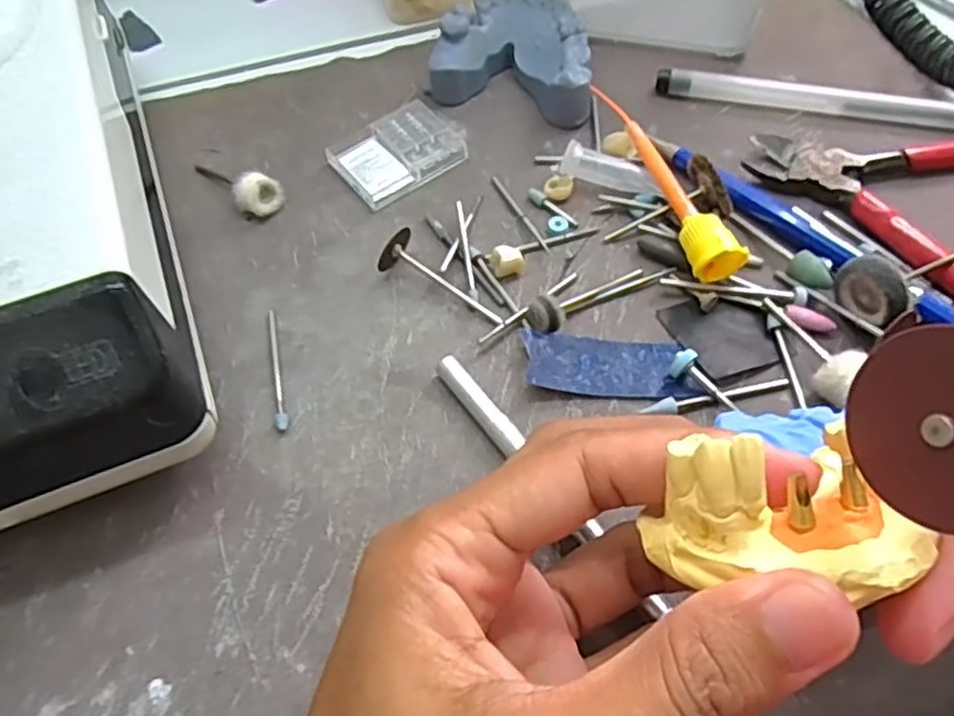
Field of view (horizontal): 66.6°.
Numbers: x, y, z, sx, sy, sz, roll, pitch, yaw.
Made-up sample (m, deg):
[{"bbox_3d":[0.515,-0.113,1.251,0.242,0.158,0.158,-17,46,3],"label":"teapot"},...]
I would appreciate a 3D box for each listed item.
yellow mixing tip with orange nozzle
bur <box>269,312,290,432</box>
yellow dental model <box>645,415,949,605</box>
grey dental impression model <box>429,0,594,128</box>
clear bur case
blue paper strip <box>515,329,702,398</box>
[{"bbox_3d":[0.067,-0.064,0.257,0.018,0.018,0.087,-15,59,-6],"label":"yellow mixing tip with orange nozzle"},{"bbox_3d":[-0.065,0.002,0.233,0.004,0.004,0.047,-12,60,-5],"label":"bur"},{"bbox_3d":[0.054,0.029,0.129,0.044,0.016,0.029,-8,60,-2],"label":"yellow dental model"},{"bbox_3d":[0.021,-0.122,0.292,0.063,0.023,0.054,22,62,15],"label":"grey dental impression model"},{"bbox_3d":[-0.030,-0.080,0.280,0.049,0.006,0.035,-32,63,-16],"label":"clear bur case"},{"bbox_3d":[0.042,0.001,0.228,0.053,0.007,0.022,3,59,5],"label":"blue paper strip"}]

